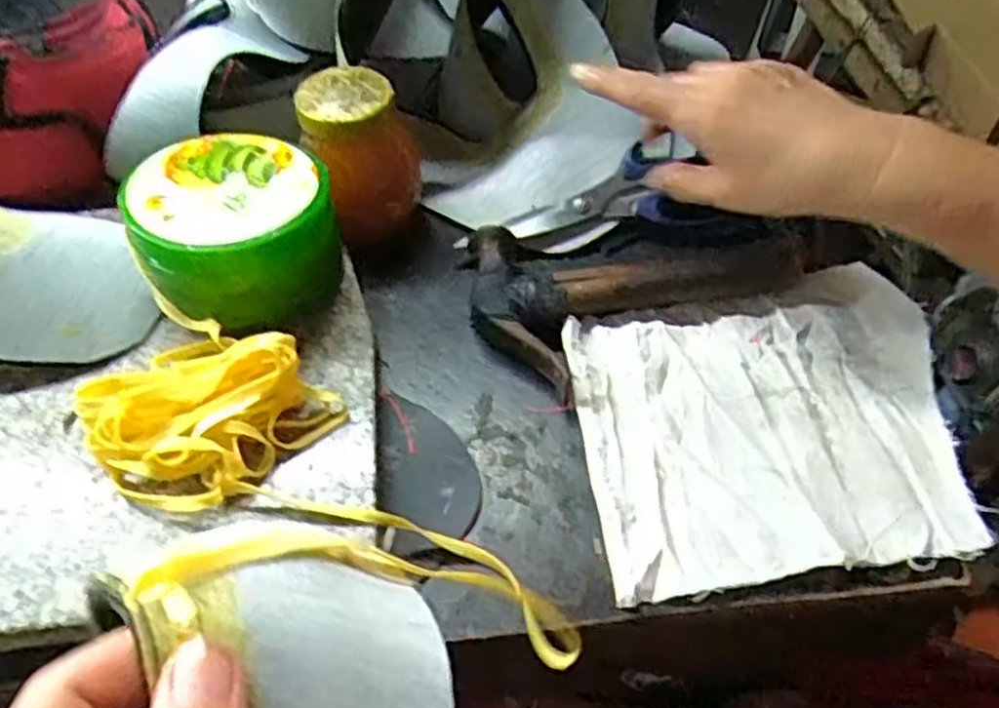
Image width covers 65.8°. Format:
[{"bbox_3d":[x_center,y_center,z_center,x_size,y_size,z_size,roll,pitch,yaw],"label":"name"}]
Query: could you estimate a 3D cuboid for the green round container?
[{"bbox_3d":[-0.142,-0.064,0.420,0.098,0.071,0.098,-1,49,1],"label":"green round container"}]

